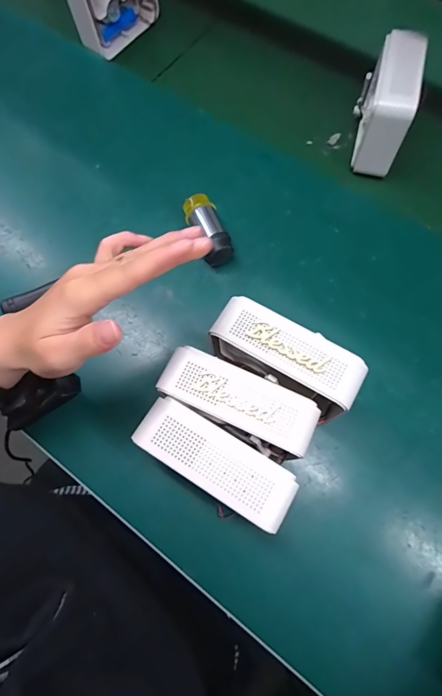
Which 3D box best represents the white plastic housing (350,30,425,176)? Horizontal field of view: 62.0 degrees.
[{"bbox_3d":[0.188,-0.277,0.430,0.051,0.096,0.109,13,73,6],"label":"white plastic housing"}]

